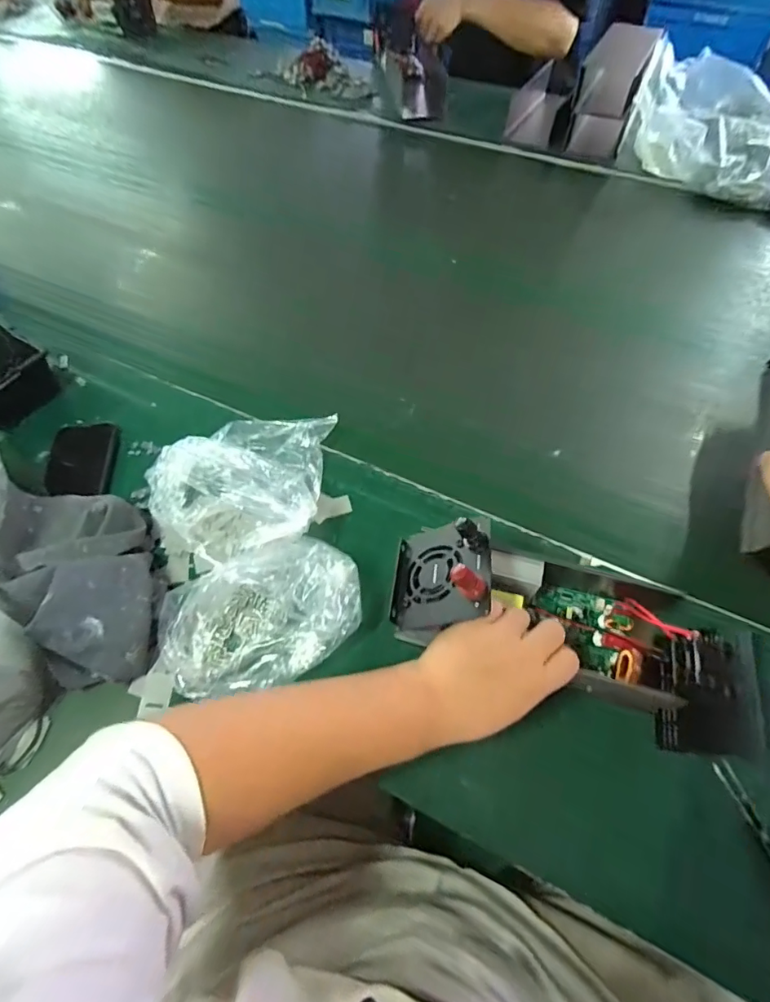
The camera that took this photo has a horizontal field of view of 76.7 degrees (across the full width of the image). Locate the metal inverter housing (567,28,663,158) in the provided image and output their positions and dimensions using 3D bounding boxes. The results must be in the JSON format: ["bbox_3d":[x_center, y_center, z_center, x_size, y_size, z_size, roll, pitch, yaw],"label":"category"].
[{"bbox_3d":[0.439,-0.799,0.955,0.117,0.155,0.203,19,60,12],"label":"metal inverter housing"}]

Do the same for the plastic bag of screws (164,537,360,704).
[{"bbox_3d":[-0.116,0.109,0.457,0.191,0.050,0.117,-20,60,-11],"label":"plastic bag of screws"}]

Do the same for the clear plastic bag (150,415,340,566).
[{"bbox_3d":[-0.138,-0.021,0.532,0.218,0.058,0.168,-31,63,-17],"label":"clear plastic bag"}]

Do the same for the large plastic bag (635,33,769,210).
[{"bbox_3d":[0.580,-0.669,0.870,0.271,0.132,0.196,20,61,12],"label":"large plastic bag"}]

